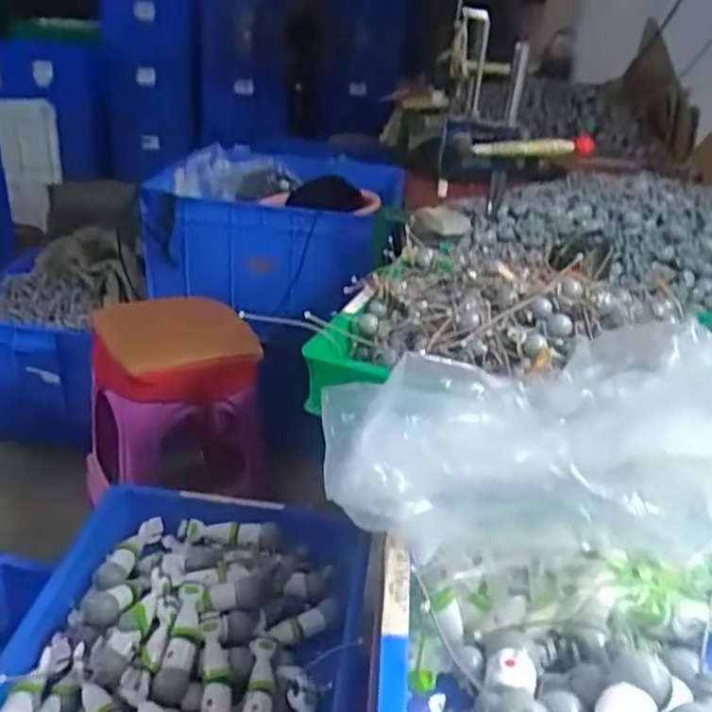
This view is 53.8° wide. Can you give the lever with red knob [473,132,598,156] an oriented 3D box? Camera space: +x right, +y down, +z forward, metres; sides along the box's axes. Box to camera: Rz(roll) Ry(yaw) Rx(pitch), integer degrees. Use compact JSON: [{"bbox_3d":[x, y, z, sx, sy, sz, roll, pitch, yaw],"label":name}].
[{"bbox_3d":[0.325,-0.376,1.259,0.222,0.035,0.048,-7,29,-22],"label":"lever with red knob"}]

